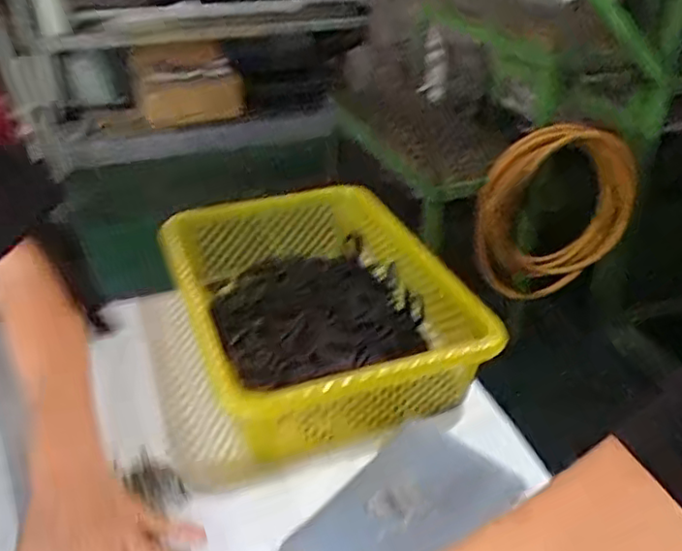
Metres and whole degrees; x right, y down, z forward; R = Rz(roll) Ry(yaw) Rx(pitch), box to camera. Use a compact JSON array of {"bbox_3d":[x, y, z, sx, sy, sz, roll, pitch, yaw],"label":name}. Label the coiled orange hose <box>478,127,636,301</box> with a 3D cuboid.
[{"bbox_3d":[0.476,-0.133,1.429,0.365,0.404,0.054,-4,33,-7],"label":"coiled orange hose"}]

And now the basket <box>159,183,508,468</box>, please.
[{"bbox_3d":[-0.029,0.030,0.674,0.258,0.088,0.347,-13,35,-22],"label":"basket"}]

